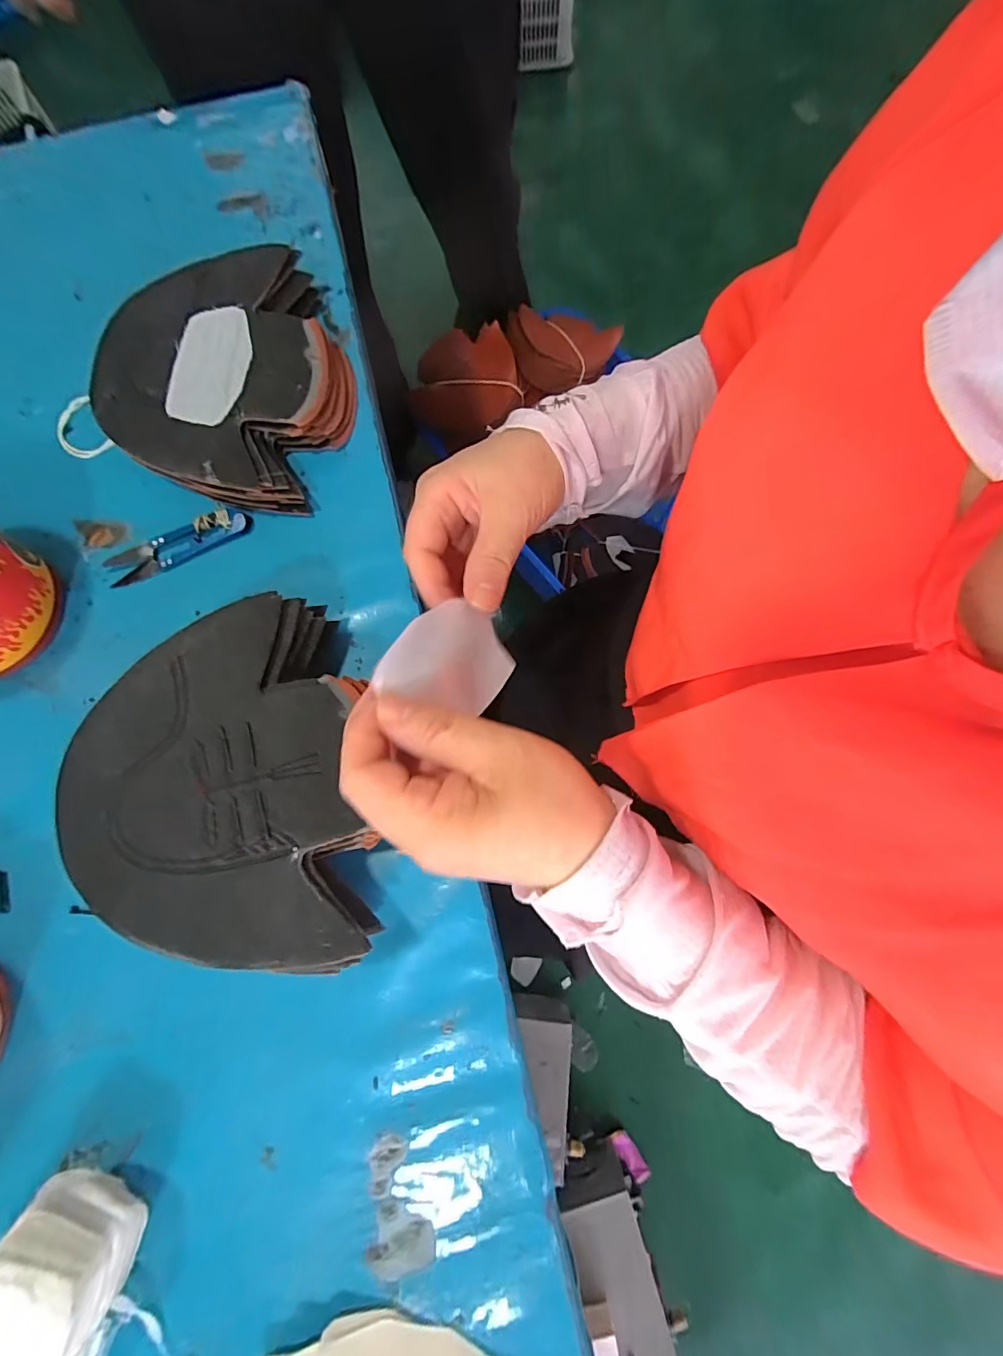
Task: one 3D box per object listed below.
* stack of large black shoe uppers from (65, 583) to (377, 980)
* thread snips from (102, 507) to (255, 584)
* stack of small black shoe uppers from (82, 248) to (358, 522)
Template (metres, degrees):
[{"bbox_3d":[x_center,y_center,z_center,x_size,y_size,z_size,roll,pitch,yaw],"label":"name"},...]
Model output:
[{"bbox_3d":[-0.151,0.058,0.288,0.169,0.061,0.200,-10,76,-1],"label":"stack of large black shoe uppers"},{"bbox_3d":[-0.235,-0.097,0.358,0.104,0.011,0.027,-25,77,-5],"label":"thread snips"},{"bbox_3d":[-0.202,-0.234,0.374,0.188,0.046,0.199,22,78,6],"label":"stack of small black shoe uppers"}]

